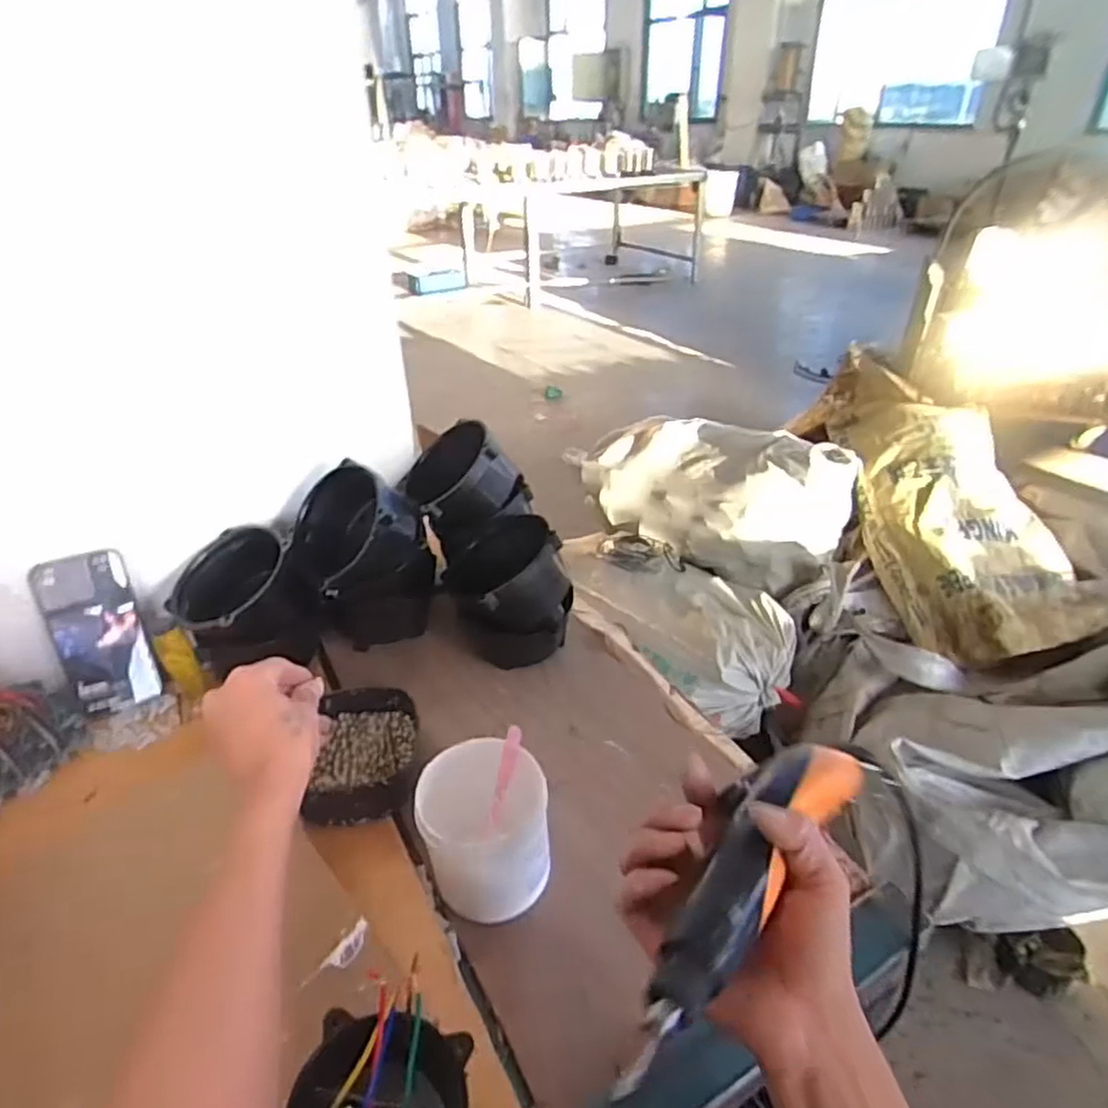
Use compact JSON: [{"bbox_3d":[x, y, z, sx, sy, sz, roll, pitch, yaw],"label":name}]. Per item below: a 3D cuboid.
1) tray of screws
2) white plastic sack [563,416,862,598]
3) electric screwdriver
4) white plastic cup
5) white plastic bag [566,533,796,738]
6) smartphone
[{"bbox_3d":[-0.169,0.183,0.636,0.090,0.047,0.132,-4,33,-5],"label":"tray of screws"},{"bbox_3d":[0.373,-0.188,1.785,0.712,0.250,0.268,28,43,37],"label":"white plastic sack"},{"bbox_3d":[0.102,0.169,0.372,0.053,0.040,0.244,22,30,31],"label":"electric screwdriver"},{"bbox_3d":[-0.052,0.212,0.542,0.094,0.102,0.092,-1,33,1],"label":"white plastic cup"},{"bbox_3d":[0.288,0.138,1.608,0.342,0.147,0.632,-17,36,-23],"label":"white plastic bag"},{"bbox_3d":[-0.460,0.080,0.708,0.078,0.161,0.014,-16,15,-22],"label":"smartphone"}]

